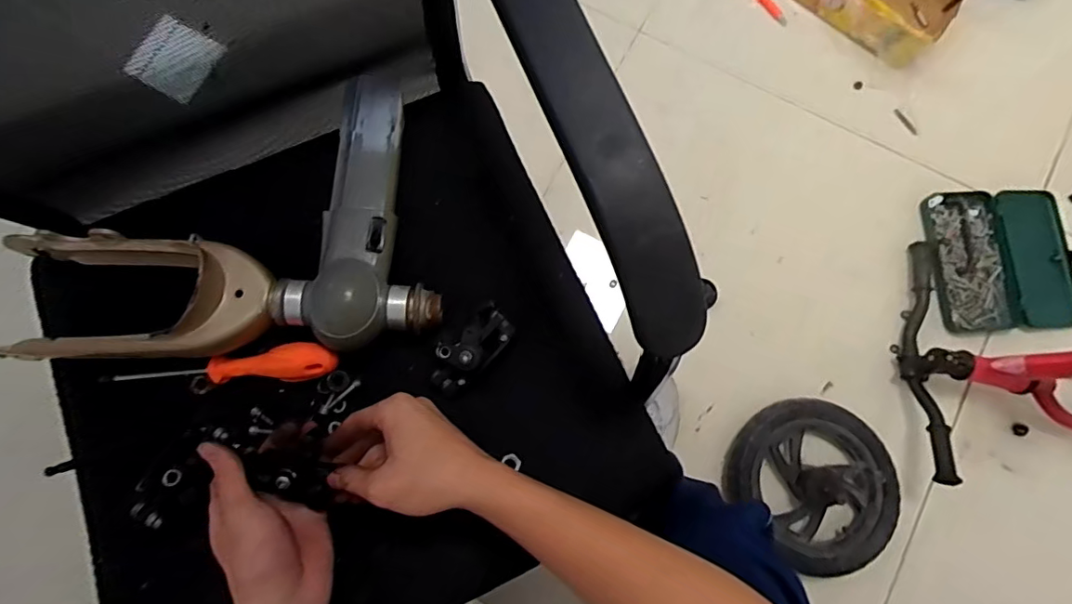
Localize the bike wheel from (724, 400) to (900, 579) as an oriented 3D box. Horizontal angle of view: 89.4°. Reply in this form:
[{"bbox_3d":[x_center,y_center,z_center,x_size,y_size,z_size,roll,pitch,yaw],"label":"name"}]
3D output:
[{"bbox_3d":[0.440,0.279,0.847,0.238,0.084,0.253,0,80,0],"label":"bike wheel"}]

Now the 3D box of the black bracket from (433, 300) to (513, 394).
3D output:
[{"bbox_3d":[-0.056,0.039,0.453,0.037,0.033,0.080,44,83,7],"label":"black bracket"}]

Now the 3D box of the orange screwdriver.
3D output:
[{"bbox_3d":[-0.267,0.056,0.459,0.192,0.023,0.029,-4,80,-1],"label":"orange screwdriver"}]

